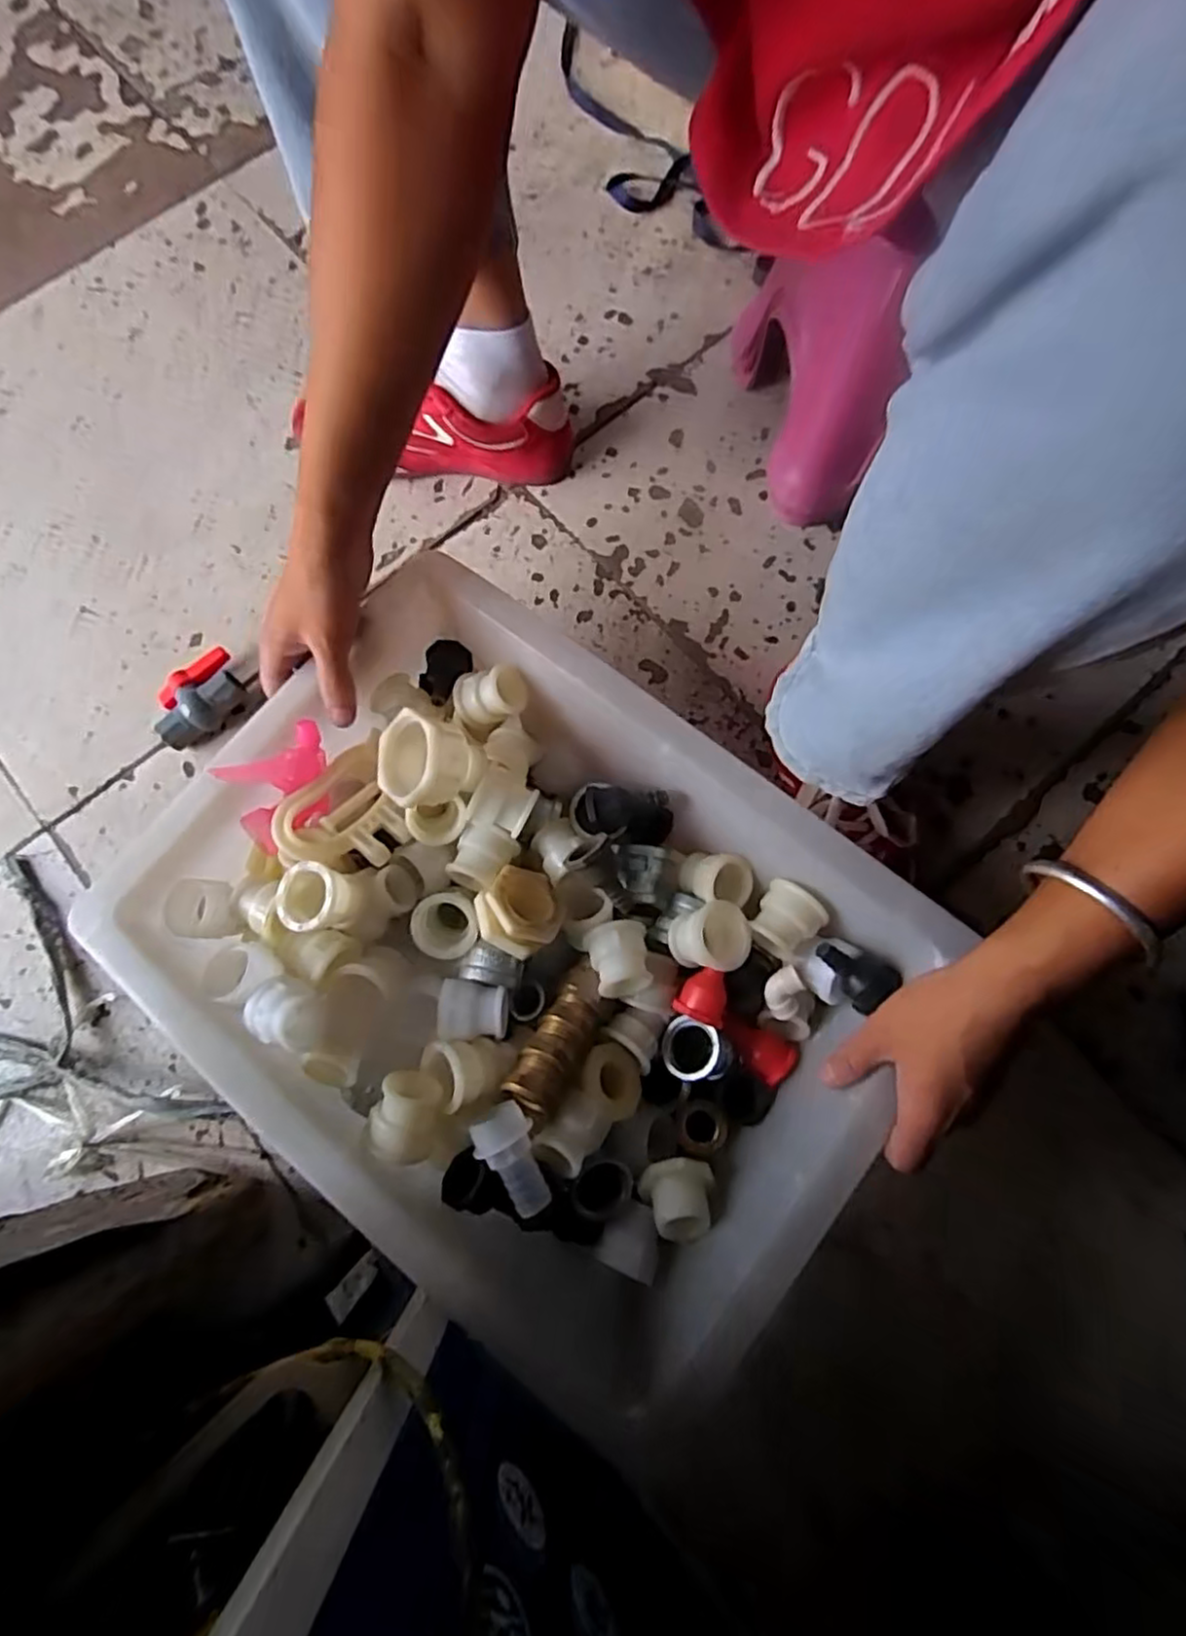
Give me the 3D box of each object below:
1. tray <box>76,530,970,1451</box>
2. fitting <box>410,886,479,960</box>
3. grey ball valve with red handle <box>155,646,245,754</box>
[{"bbox_3d":[-0.046,0.081,0.441,0.440,0.106,0.333,37,80,9],"label":"tray"},{"bbox_3d":[-0.095,0.071,0.466,0.042,0.034,0.046,0,76,1],"label":"fitting"},{"bbox_3d":[-0.328,-0.099,0.575,0.076,0.031,0.056,-36,79,-7],"label":"grey ball valve with red handle"}]

